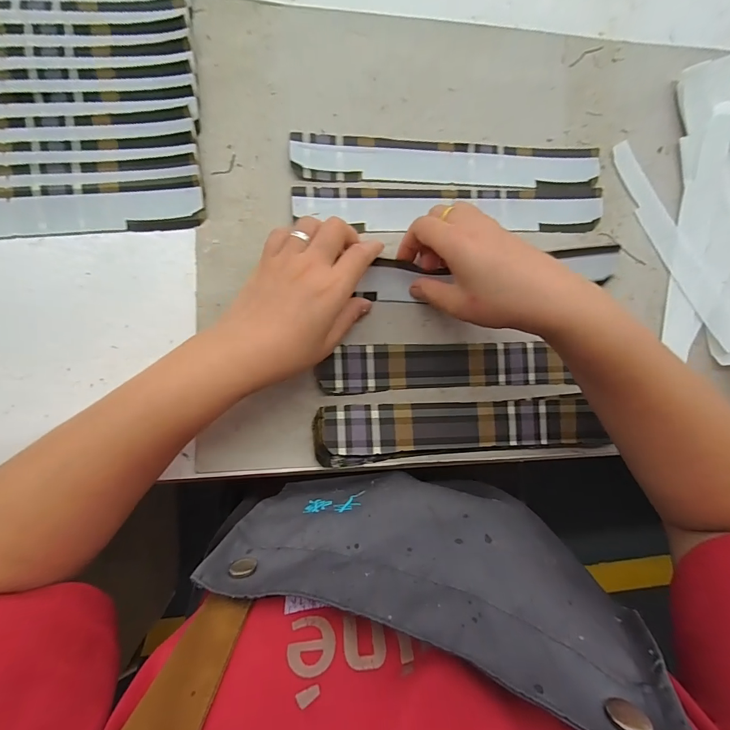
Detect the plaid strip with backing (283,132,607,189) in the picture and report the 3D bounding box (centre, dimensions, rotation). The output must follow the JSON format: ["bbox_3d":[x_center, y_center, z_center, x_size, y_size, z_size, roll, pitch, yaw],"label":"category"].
[{"bbox_3d":[0.072,-0.167,0.317,0.258,0.006,0.035,-1,91,-8],"label":"plaid strip with backing"}]

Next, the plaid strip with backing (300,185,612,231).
[{"bbox_3d":[0.073,-0.129,0.318,0.257,0.006,0.035,-2,88,-6],"label":"plaid strip with backing"}]

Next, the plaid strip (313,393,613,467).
[{"bbox_3d":[0.076,0.049,0.308,0.228,0.022,0.043,-3,91,-8],"label":"plaid strip"}]

